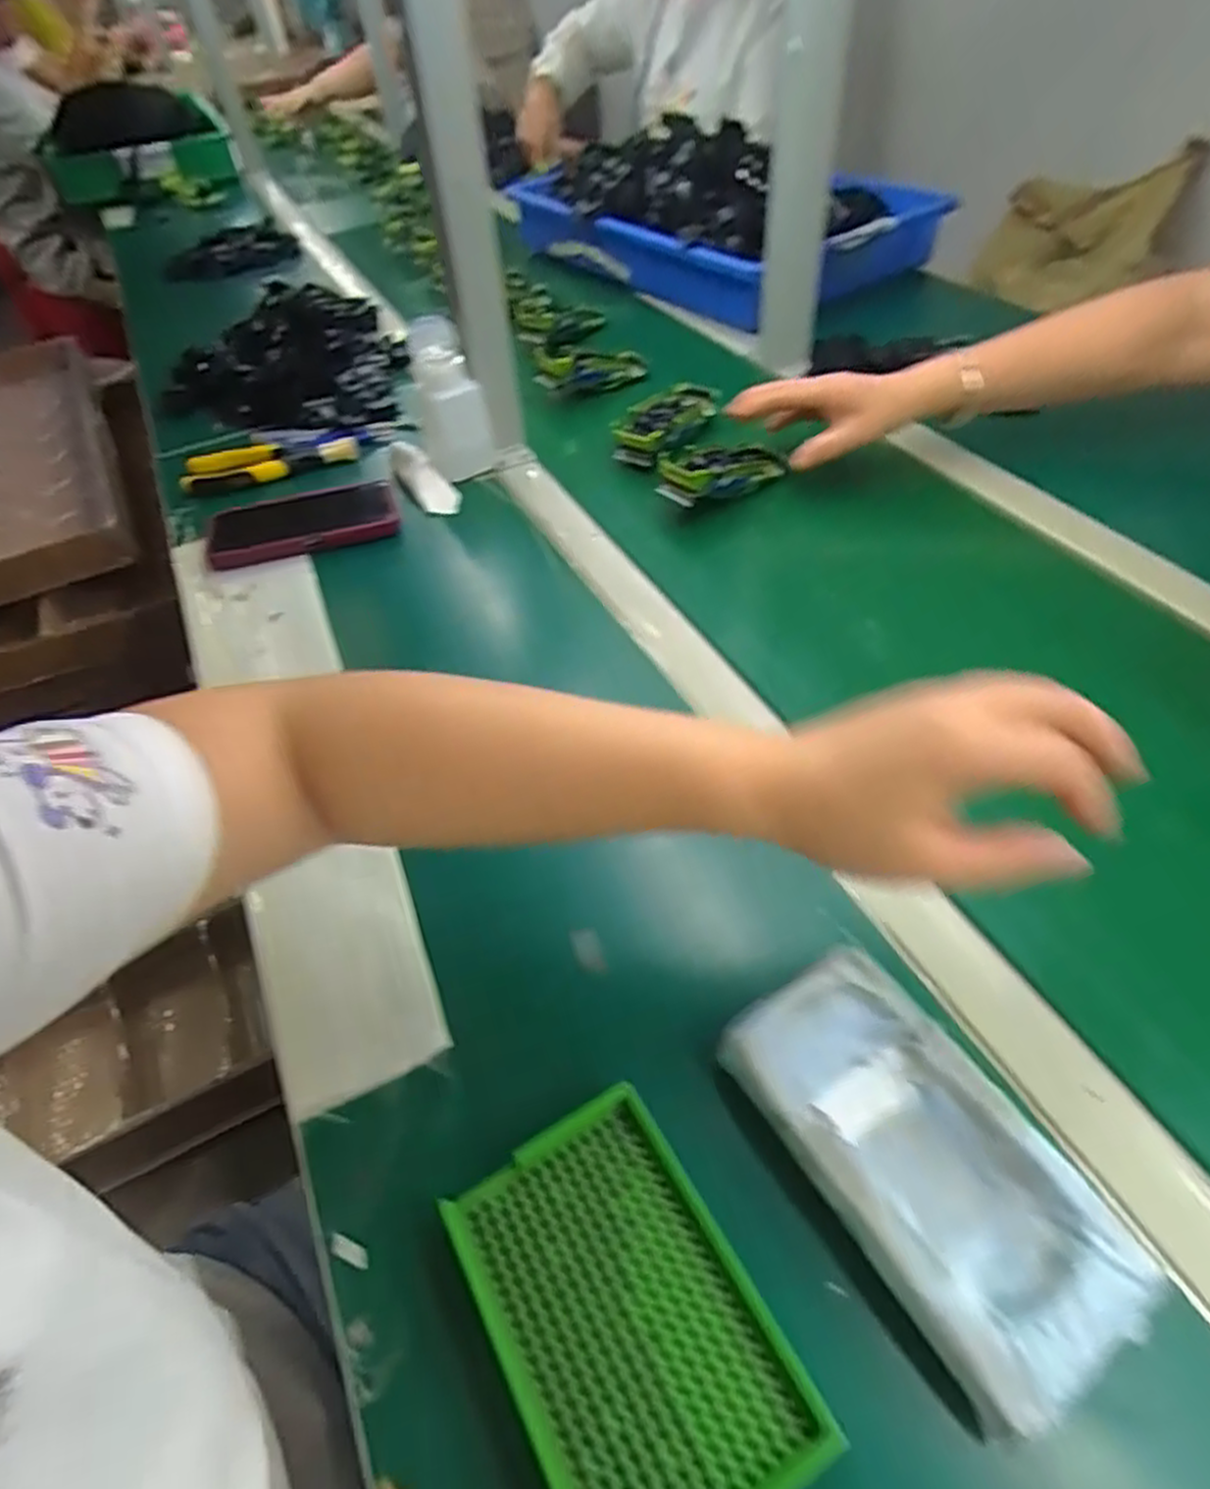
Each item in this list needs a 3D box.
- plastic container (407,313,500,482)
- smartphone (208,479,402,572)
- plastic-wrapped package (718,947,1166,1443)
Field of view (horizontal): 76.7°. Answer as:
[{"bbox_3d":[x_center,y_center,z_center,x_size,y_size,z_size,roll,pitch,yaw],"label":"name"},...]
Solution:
[{"bbox_3d":[-0.149,-0.333,0.747,0.066,0.120,0.091,-10,49,-4],"label":"plastic container"},{"bbox_3d":[-0.276,-0.203,0.699,0.166,0.018,0.101,-17,45,-10],"label":"smartphone"},{"bbox_3d":[0.129,0.171,0.317,0.084,0.034,0.161,-28,53,-19],"label":"plastic-wrapped package"}]

